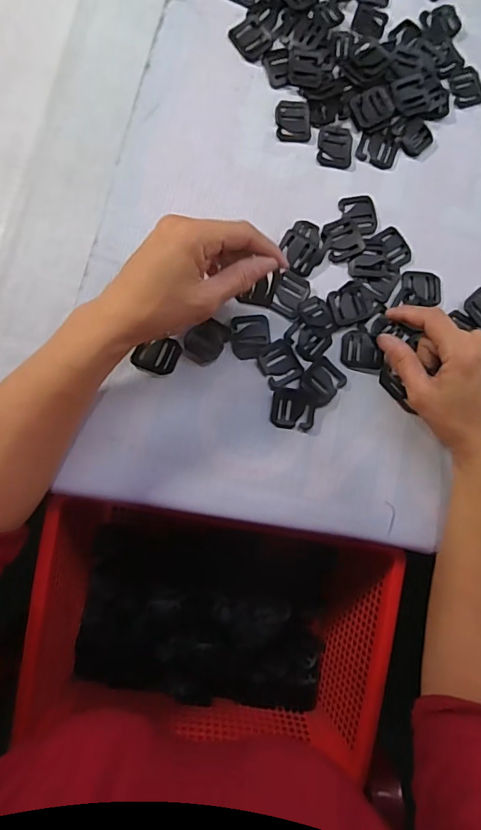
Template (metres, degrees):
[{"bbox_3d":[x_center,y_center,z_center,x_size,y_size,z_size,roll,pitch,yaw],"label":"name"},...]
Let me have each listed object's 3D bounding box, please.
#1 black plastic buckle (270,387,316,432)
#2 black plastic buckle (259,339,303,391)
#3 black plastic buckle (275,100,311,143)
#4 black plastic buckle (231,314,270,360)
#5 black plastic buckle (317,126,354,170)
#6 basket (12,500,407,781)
[{"bbox_3d":[0.042,-0.005,0.377,0.034,0.004,0.031,9,82,-6],"label":"black plastic buckle"},{"bbox_3d":[0.032,-0.040,0.381,0.031,0.004,0.034,-27,87,-9],"label":"black plastic buckle"},{"bbox_3d":[0.047,-0.257,0.411,0.030,0.004,0.035,-4,83,-7],"label":"black plastic buckle"},{"bbox_3d":[0.009,-0.064,0.381,0.031,0.004,0.035,-7,84,-8],"label":"black plastic buckle"},{"bbox_3d":[0.083,-0.236,0.415,0.030,0.004,0.037,6,82,-6],"label":"black plastic buckle"},{"bbox_3d":[-0.022,0.209,0.431,0.295,0.110,0.198,9,82,-6],"label":"basket"}]

